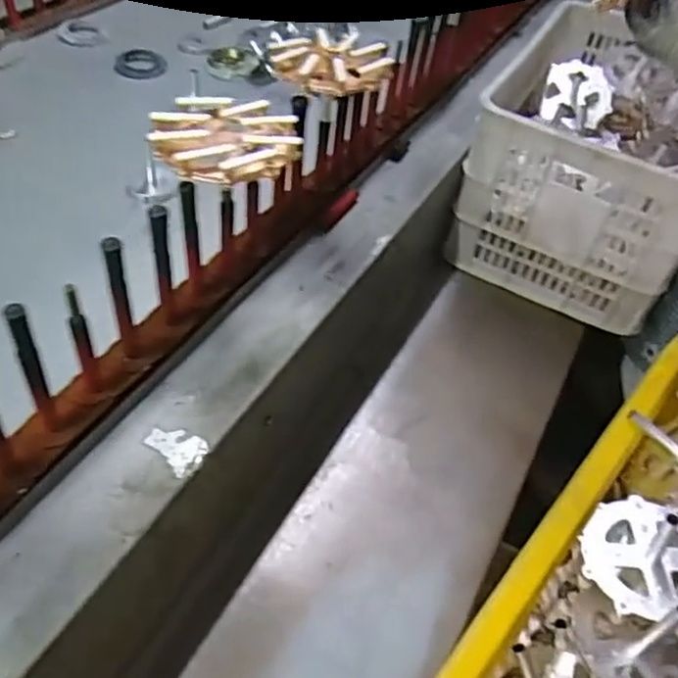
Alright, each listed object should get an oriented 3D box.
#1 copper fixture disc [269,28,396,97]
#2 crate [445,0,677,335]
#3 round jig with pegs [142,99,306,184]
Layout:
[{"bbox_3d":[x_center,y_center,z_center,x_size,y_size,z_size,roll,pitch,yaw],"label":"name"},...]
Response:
[{"bbox_3d":[-0.009,-0.312,0.745,0.133,0.019,0.127,4,47,-4],"label":"copper fixture disc"},{"bbox_3d":[0.425,-0.291,1.078,0.331,0.263,0.458,25,50,16],"label":"crate"},{"bbox_3d":[-0.106,-0.190,0.622,0.135,0.021,0.124,4,47,-4],"label":"round jig with pegs"}]

